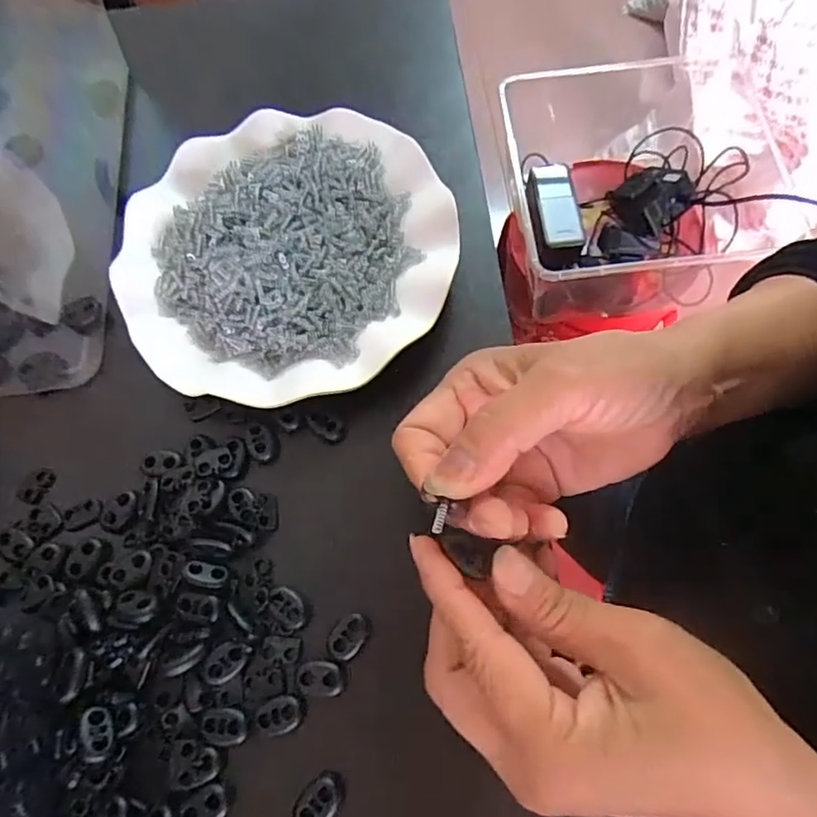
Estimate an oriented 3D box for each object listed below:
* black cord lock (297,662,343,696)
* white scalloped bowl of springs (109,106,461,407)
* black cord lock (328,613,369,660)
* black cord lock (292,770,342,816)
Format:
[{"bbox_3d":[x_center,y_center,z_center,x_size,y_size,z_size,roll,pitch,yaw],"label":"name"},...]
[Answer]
[{"bbox_3d":[-0.039,0.118,0.256,0.020,0.004,0.014,1,69,3],"label":"black cord lock"},{"bbox_3d":[-0.066,-0.088,0.325,0.179,0.037,0.175,-1,69,2],"label":"white scalloped bowl of springs"},{"bbox_3d":[-0.027,0.102,0.262,0.014,0.005,0.020,29,73,13],"label":"black cord lock"},{"bbox_3d":[-0.037,0.160,0.239,0.015,0.004,0.023,36,75,15],"label":"black cord lock"}]

